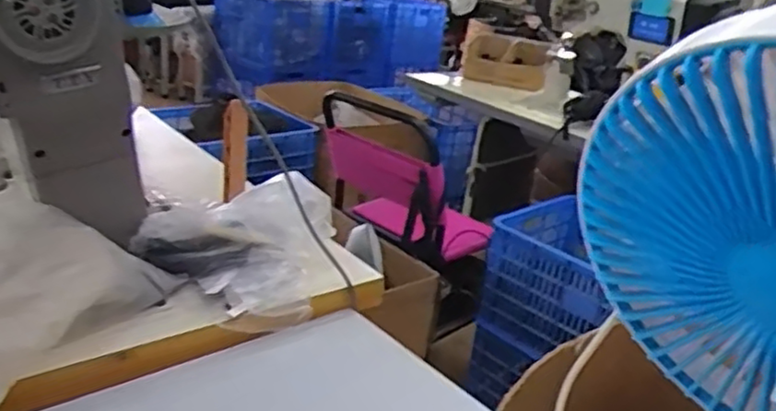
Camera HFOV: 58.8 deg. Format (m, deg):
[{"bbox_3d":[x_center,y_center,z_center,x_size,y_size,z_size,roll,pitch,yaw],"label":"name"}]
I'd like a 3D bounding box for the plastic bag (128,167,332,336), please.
[{"bbox_3d":[-0.194,0.055,0.975,0.233,0.122,0.232,15,23,19],"label":"plastic bag"}]

